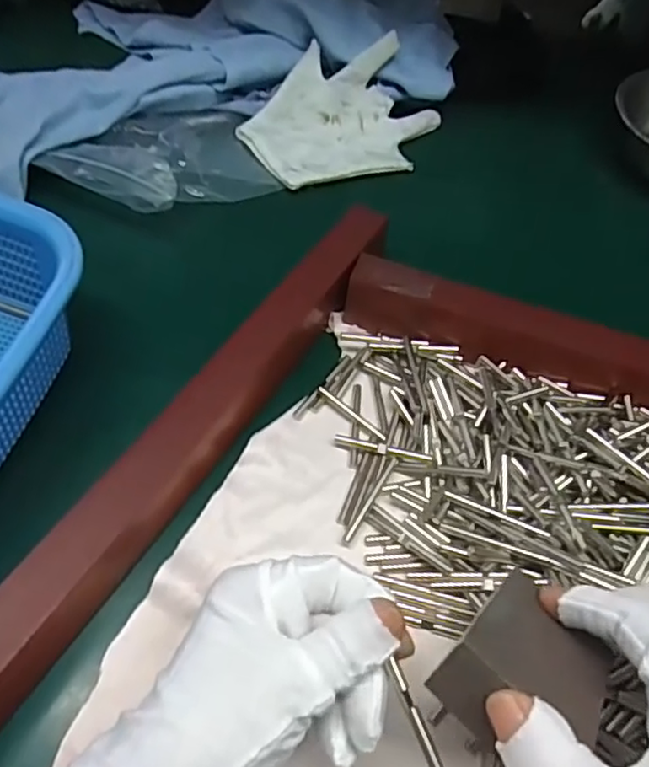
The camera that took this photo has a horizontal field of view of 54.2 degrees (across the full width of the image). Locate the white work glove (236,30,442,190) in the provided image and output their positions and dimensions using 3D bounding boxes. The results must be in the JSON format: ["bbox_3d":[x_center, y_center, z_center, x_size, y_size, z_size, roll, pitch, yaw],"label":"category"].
[{"bbox_3d":[0.015,-0.209,0.491,0.119,0.044,0.147,40,62,19],"label":"white work glove"}]

